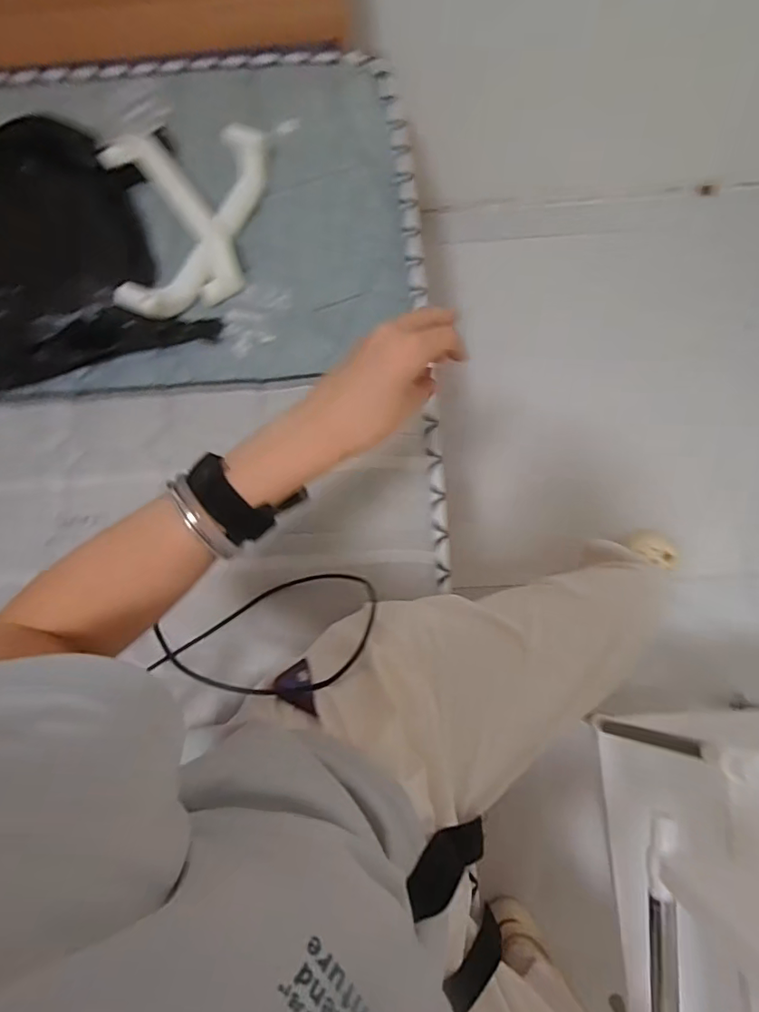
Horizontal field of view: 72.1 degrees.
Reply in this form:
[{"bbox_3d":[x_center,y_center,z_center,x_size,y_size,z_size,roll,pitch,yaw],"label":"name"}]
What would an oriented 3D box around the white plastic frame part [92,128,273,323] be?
[{"bbox_3d":[-0.251,-0.393,0.708,0.220,0.049,0.293,-13,75,-2],"label":"white plastic frame part"}]

